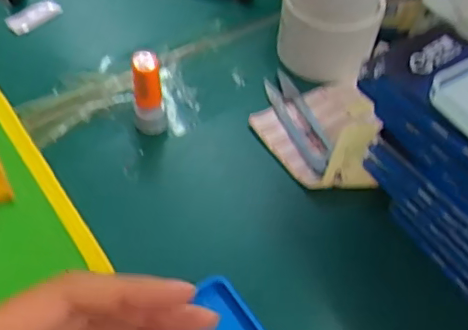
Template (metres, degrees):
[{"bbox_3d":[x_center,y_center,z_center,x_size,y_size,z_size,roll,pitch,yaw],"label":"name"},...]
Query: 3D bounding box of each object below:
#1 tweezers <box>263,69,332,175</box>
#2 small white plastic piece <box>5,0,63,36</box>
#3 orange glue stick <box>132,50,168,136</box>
[{"bbox_3d":[0.047,-0.035,0.420,0.024,0.004,0.099,-15,52,-13],"label":"tweezers"},{"bbox_3d":[-0.171,-0.128,0.490,0.022,0.005,0.050,32,57,23],"label":"small white plastic piece"},{"bbox_3d":[-0.059,-0.050,0.398,0.020,0.052,0.023,6,50,4],"label":"orange glue stick"}]

